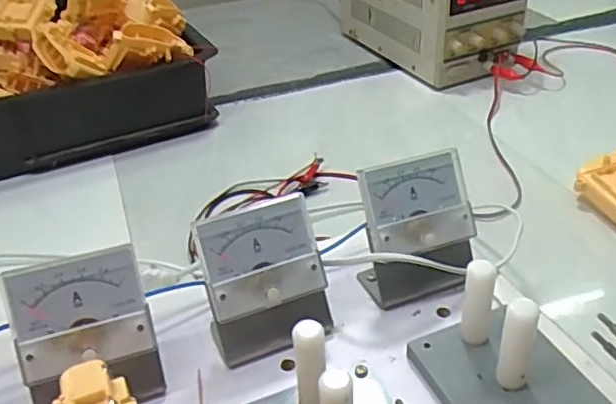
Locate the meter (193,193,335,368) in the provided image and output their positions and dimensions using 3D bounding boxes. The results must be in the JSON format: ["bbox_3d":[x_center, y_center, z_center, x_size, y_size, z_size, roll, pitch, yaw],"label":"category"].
[{"bbox_3d":[-0.025,0.041,0.340,0.064,0.071,0.040,-17,36,-18],"label":"meter"}]

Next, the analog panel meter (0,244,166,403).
[{"bbox_3d":[-0.109,0.070,0.307,0.061,0.076,0.039,-14,35,-14],"label":"analog panel meter"}]

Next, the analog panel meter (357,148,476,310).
[{"bbox_3d":[0.067,0.017,0.368,0.065,0.076,0.043,-14,35,-15],"label":"analog panel meter"}]

